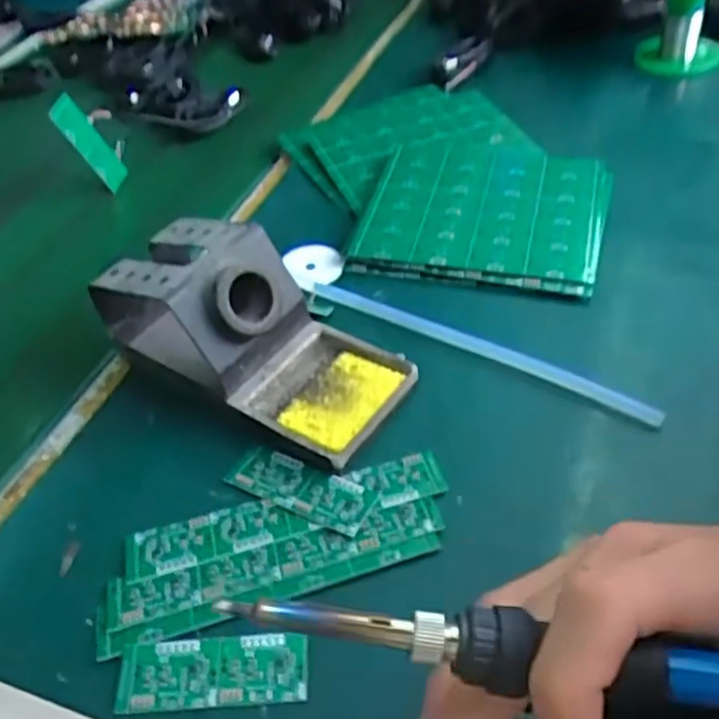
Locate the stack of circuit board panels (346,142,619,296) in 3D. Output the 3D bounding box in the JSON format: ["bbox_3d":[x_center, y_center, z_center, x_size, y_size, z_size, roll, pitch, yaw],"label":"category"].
[{"bbox_3d":[0.081,-0.094,0.468,0.145,0.018,0.134,8,47,14],"label":"stack of circuit board panels"}]

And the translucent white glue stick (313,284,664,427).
[{"bbox_3d":[0.060,-0.008,0.393,0.201,0.012,0.008,23,52,26],"label":"translucent white glue stick"}]

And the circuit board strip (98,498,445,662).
[{"bbox_3d":[-0.036,0.089,0.310,0.147,0.004,0.032,-16,46,-9],"label":"circuit board strip"}]

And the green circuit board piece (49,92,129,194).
[{"bbox_3d":[-0.201,-0.160,0.543,0.007,0.078,0.023,21,68,34],"label":"green circuit board piece"}]

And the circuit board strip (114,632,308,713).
[{"bbox_3d":[-0.057,0.120,0.282,0.072,0.004,0.026,-5,45,2],"label":"circuit board strip"}]

